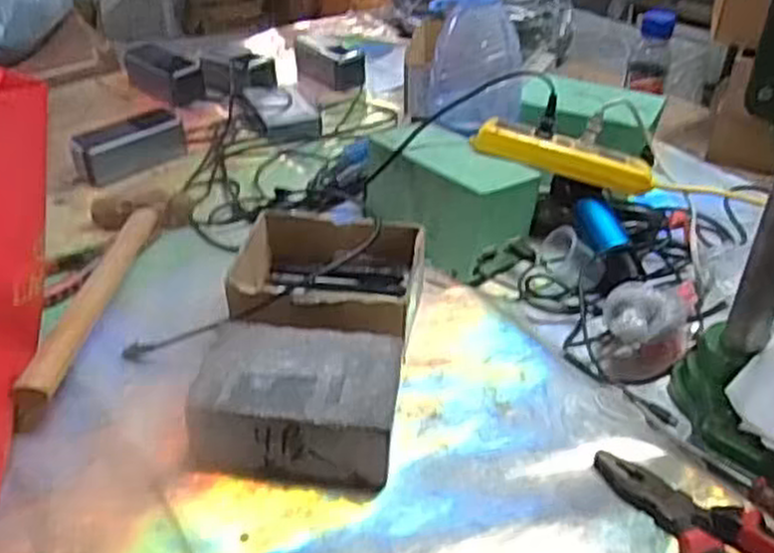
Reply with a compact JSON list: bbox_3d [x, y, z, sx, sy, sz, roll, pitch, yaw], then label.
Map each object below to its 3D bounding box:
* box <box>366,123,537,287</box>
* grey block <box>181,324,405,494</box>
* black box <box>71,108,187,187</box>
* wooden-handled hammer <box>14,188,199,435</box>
[{"bbox_3d":[0.062,-0.084,0.804,0.106,0.099,0.159,-25,44,-30],"label":"box"},{"bbox_3d":[-0.067,0.096,0.593,0.147,0.063,0.110,4,37,5],"label":"grey block"},{"bbox_3d":[-0.313,-0.162,0.950,0.137,0.046,0.055,-30,46,-34],"label":"black box"},{"bbox_3d":[-0.281,0.002,0.730,0.100,0.051,0.332,6,37,6],"label":"wooden-handled hammer"}]

